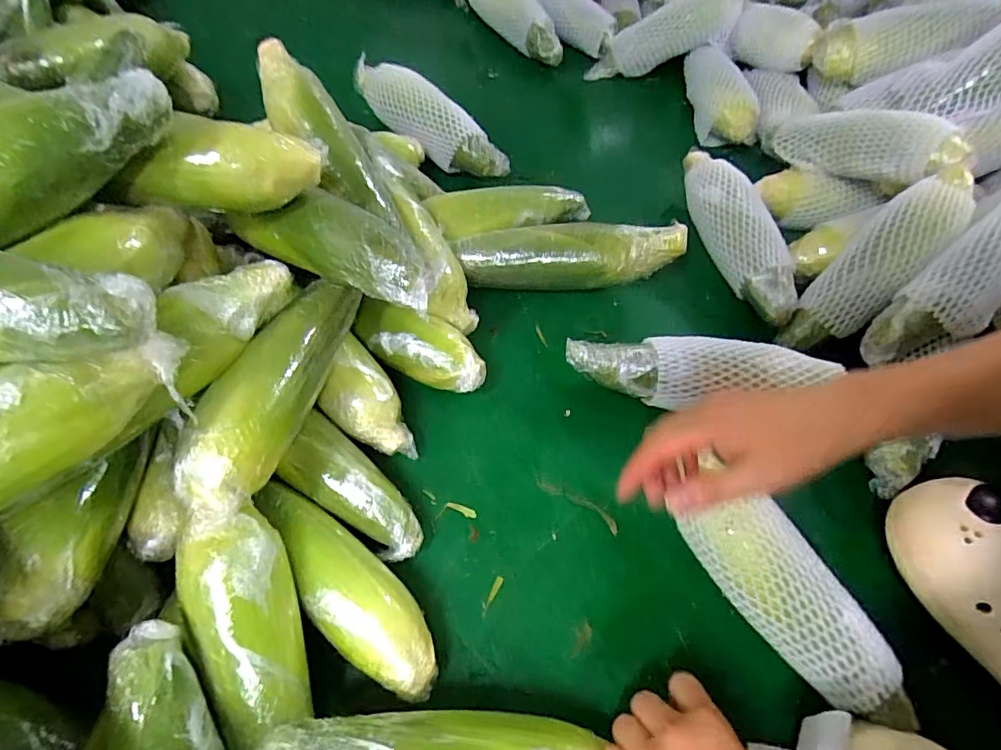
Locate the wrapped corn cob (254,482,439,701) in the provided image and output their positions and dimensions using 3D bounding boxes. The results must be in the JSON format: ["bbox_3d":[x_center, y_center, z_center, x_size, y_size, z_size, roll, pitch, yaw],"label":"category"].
[{"bbox_3d":[-0.120,0.157,0.402,0.195,0.058,0.060,39,65,17],"label":"wrapped corn cob"}]

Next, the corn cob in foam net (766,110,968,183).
[{"bbox_3d":[0.419,-0.263,0.616,0.084,0.055,0.202,-35,43,-22],"label":"corn cob in foam net"}]

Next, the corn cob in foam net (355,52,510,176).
[{"bbox_3d":[-0.102,-0.341,0.692,0.072,0.051,0.269,-39,70,-23],"label":"corn cob in foam net"}]

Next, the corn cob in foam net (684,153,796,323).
[{"bbox_3d":[0.270,-0.170,0.615,0.067,0.055,0.246,-10,61,-10],"label":"corn cob in foam net"}]

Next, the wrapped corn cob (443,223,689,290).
[{"bbox_3d":[0.072,-0.127,0.581,0.245,0.074,0.064,-4,60,-7],"label":"wrapped corn cob"}]

